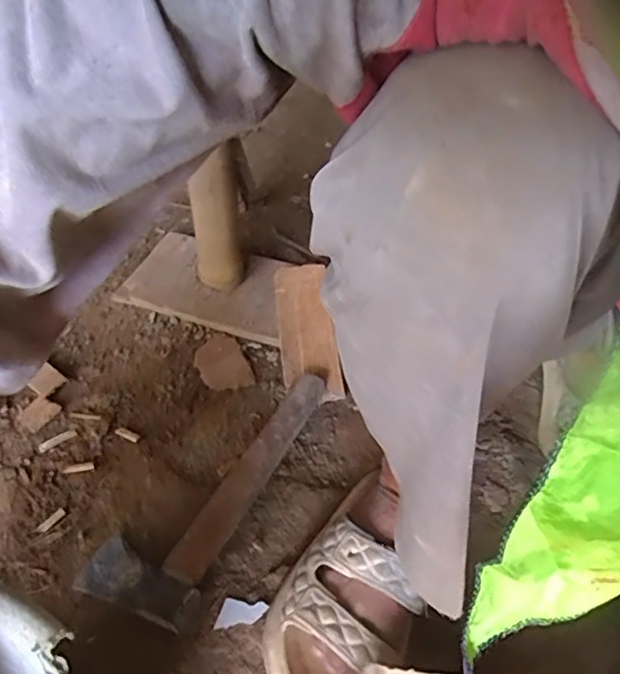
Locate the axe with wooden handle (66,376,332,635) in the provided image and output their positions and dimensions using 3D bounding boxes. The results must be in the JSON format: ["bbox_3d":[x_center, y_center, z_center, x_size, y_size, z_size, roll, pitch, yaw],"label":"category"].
[{"bbox_3d":[-0.092,0.134,0.572,0.102,0.027,0.305,20,44,16],"label":"axe with wooden handle"}]

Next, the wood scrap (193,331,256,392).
[{"bbox_3d":[-0.113,0.029,0.714,0.061,0.005,0.092,-13,45,-19],"label":"wood scrap"}]

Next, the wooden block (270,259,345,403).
[{"bbox_3d":[-0.005,-0.011,0.728,0.074,0.015,0.197,-6,60,-12],"label":"wooden block"}]

